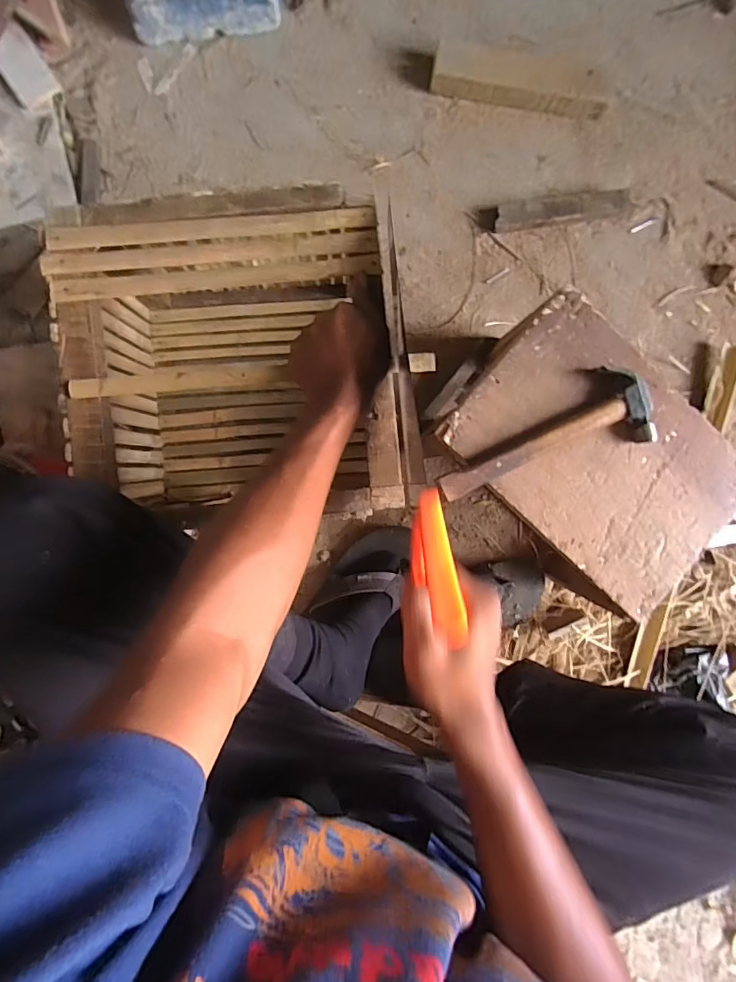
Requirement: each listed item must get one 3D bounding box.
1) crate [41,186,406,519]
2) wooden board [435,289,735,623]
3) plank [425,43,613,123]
[{"bbox_3d":[-0.150,-0.132,0.577,0.328,0.252,0.305,-6,93,-2],"label":"crate"},{"bbox_3d":[0.265,-0.038,0.528,0.328,0.021,0.219,42,90,-4],"label":"wooden board"},{"bbox_3d":[0.231,-0.624,0.713,0.262,0.029,0.070,7,93,-3],"label":"plank"}]

